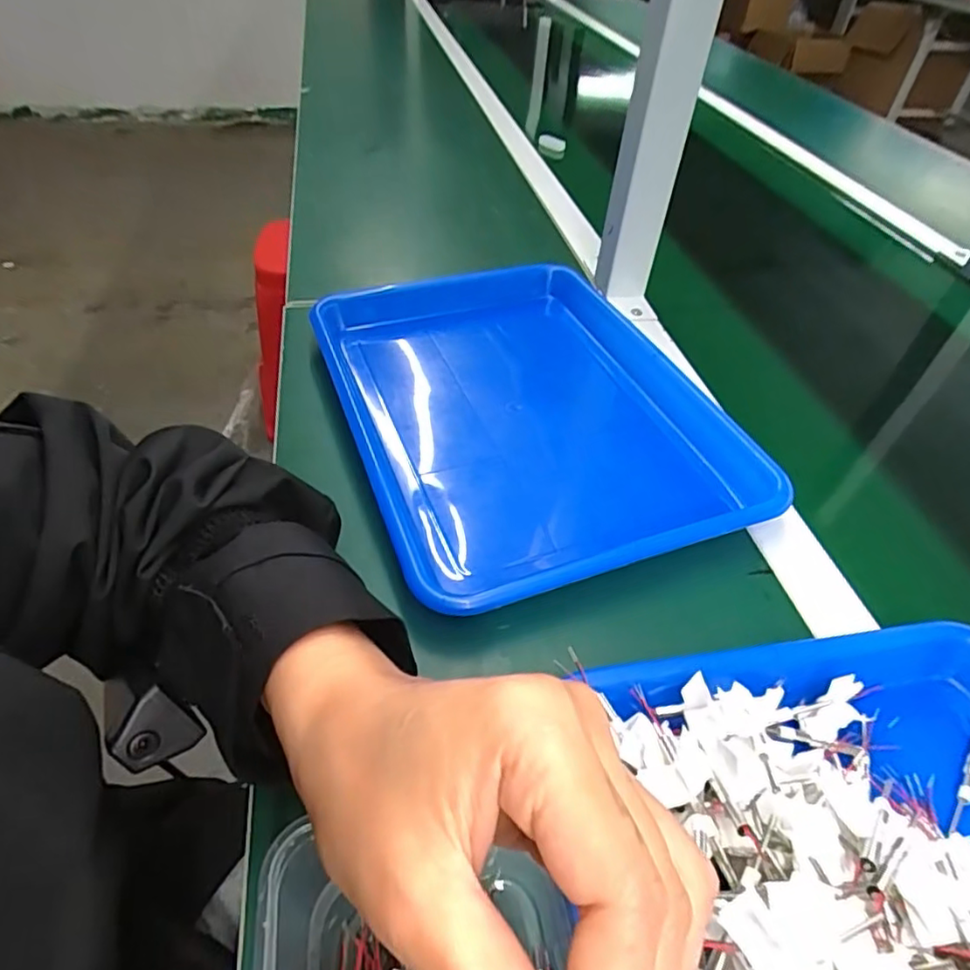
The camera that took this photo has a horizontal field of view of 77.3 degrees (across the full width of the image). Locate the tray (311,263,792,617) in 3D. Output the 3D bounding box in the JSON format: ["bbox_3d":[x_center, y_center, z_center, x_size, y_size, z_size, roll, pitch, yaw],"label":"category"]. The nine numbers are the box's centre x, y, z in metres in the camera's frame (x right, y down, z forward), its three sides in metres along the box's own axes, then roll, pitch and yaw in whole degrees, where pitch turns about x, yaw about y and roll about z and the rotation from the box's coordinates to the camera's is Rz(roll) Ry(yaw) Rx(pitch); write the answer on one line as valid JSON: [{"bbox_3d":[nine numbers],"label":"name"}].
[{"bbox_3d":[0.022,-0.058,0.450,0.240,0.052,0.325,-13,49,-19],"label":"tray"}]

